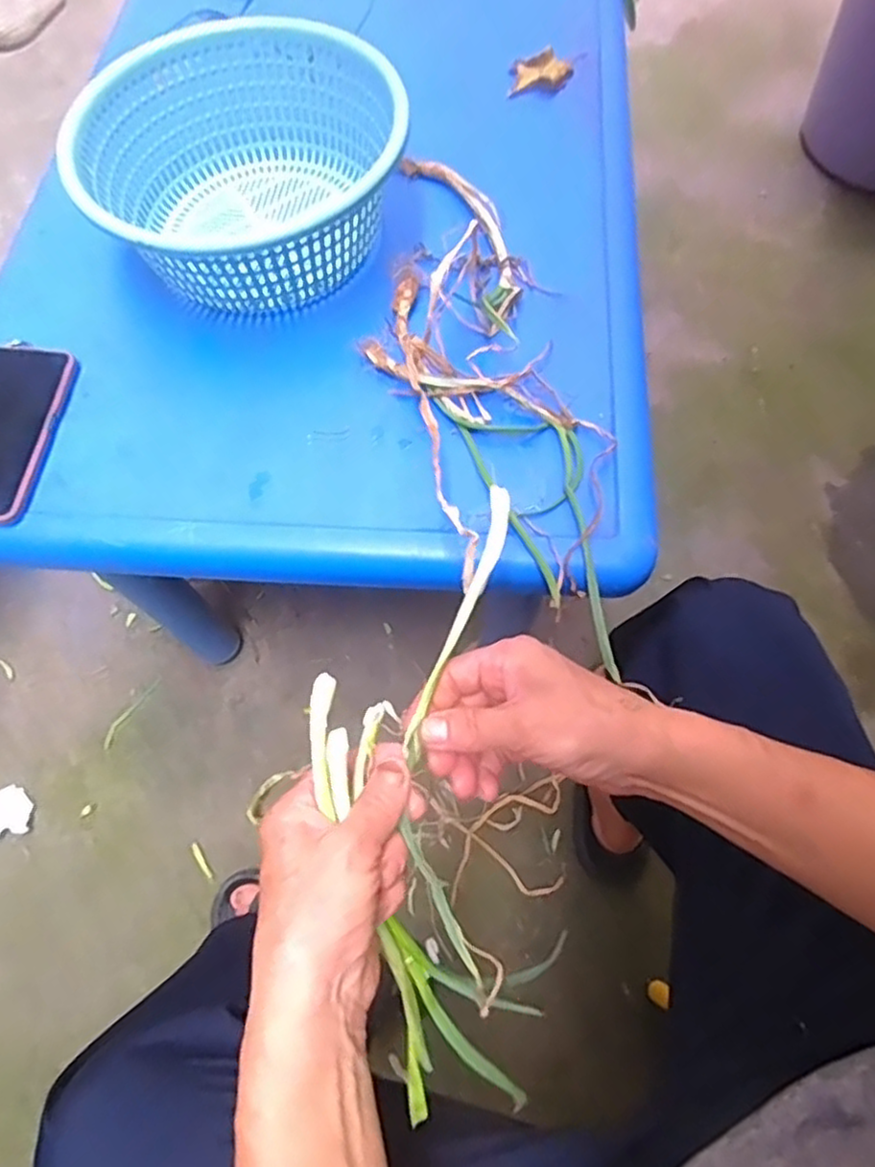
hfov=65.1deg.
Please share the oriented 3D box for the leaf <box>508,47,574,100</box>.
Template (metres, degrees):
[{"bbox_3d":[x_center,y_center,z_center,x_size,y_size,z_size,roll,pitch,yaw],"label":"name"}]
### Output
[{"bbox_3d":[0.107,-0.541,0.722,0.066,0.010,0.054,-4,67,0],"label":"leaf"}]

